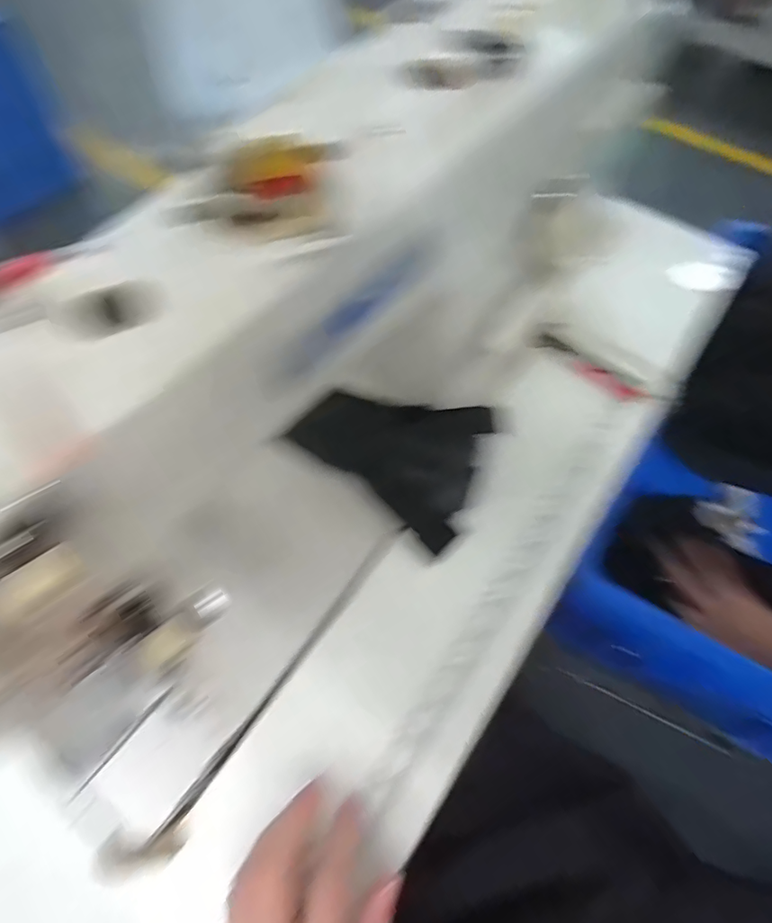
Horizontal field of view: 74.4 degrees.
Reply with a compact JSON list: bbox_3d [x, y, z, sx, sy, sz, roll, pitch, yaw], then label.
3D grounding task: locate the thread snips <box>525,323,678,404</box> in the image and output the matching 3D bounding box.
[{"bbox_3d":[0.180,-0.078,0.427,0.128,0.017,0.030,31,66,13],"label":"thread snips"}]

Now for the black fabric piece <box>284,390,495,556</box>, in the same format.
[{"bbox_3d":[0.016,-0.018,0.394,0.141,0.006,0.113,37,67,16],"label":"black fabric piece"}]

